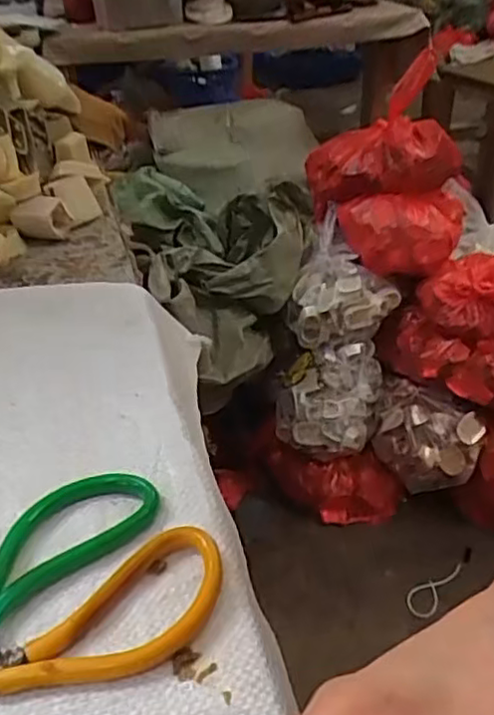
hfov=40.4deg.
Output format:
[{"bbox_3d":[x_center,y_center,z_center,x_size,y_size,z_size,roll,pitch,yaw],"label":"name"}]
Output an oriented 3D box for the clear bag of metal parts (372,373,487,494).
[{"bbox_3d":[0.319,0.141,1.196,0.177,0.190,0.090,9,-5,3],"label":"clear bag of metal parts"}]

